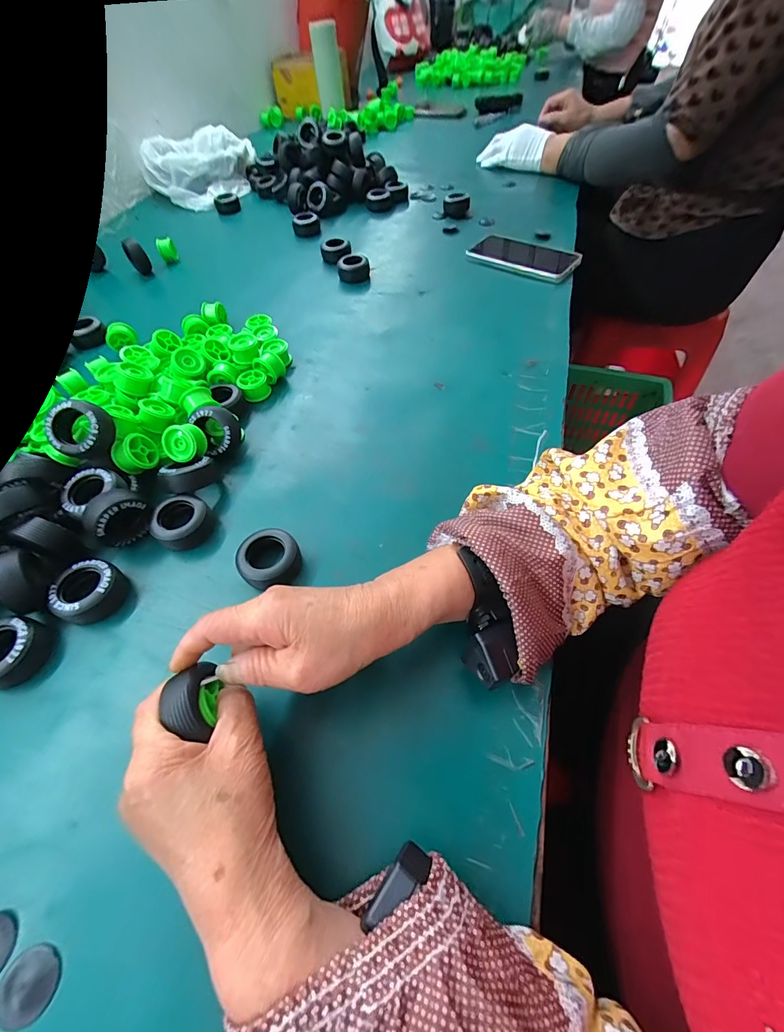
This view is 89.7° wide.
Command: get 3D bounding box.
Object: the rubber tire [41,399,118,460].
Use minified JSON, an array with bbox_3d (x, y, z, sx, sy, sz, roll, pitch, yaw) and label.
[{"bbox_3d":[-0.275,-0.077,0.347,0.045,0.024,0.048,15,91,-4],"label":"rubber tire"}]

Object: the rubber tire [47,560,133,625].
[{"bbox_3d":[-0.242,0.060,0.315,0.043,0.026,0.048,22,59,18],"label":"rubber tire"}]

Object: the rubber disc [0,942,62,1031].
[{"bbox_3d":[-0.183,0.236,0.197,0.029,0.004,0.028,-2,55,3],"label":"rubber disc"}]

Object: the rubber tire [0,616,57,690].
[{"bbox_3d":[-0.283,0.099,0.290,0.041,0.026,0.047,15,57,14],"label":"rubber tire"}]

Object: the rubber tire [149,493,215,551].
[{"bbox_3d":[-0.184,0.006,0.349,0.042,0.025,0.047,22,59,18],"label":"rubber tire"}]

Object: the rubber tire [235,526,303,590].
[{"bbox_3d":[-0.100,0.035,0.321,0.048,0.024,0.045,-2,55,3],"label":"rubber tire"}]

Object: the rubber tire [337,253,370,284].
[{"bbox_3d":[-0.061,-0.391,0.623,0.049,0.028,0.045,-7,55,-1],"label":"rubber tire"}]

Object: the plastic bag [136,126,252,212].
[{"bbox_3d":[-0.437,-0.801,0.910,0.237,0.095,0.297,-20,56,-10],"label":"plastic bag"}]

